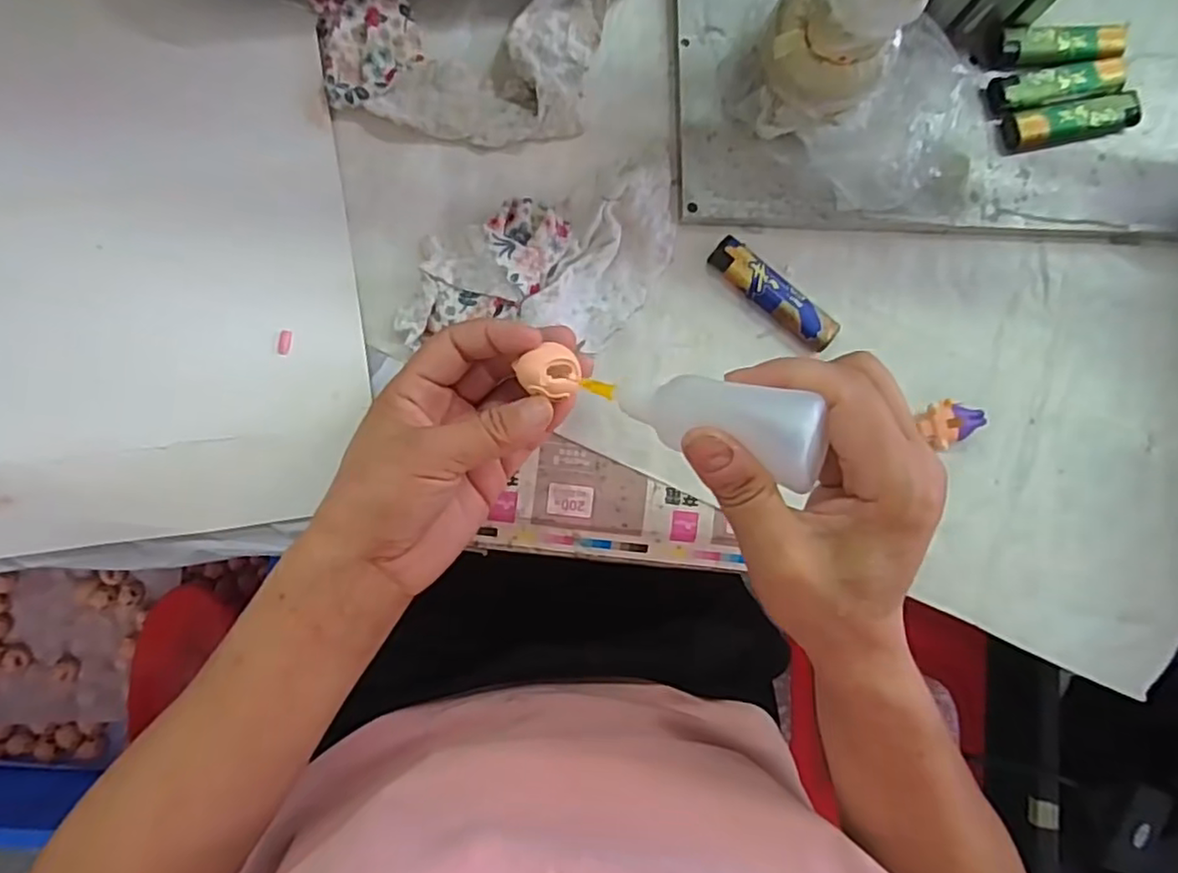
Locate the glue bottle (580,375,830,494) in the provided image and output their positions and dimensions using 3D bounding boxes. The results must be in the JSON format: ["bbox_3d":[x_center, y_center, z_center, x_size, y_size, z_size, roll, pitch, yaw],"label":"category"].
[{"bbox_3d":[0.043,-0.006,0.253,0.088,0.023,0.028,17,82,30],"label":"glue bottle"}]

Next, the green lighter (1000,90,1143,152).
[{"bbox_3d":[0.277,-0.181,0.383,0.080,0.013,0.021,-13,87,-8],"label":"green lighter"}]

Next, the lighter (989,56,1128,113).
[{"bbox_3d":[0.271,-0.201,0.386,0.080,0.013,0.022,-10,87,-8],"label":"lighter"}]

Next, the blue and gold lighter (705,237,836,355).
[{"bbox_3d":[0.101,-0.078,0.363,0.079,0.009,0.020,40,82,-3],"label":"blue and gold lighter"}]

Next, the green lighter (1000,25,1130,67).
[{"bbox_3d":[0.276,-0.225,0.390,0.078,0.016,0.023,-5,86,-8],"label":"green lighter"}]

